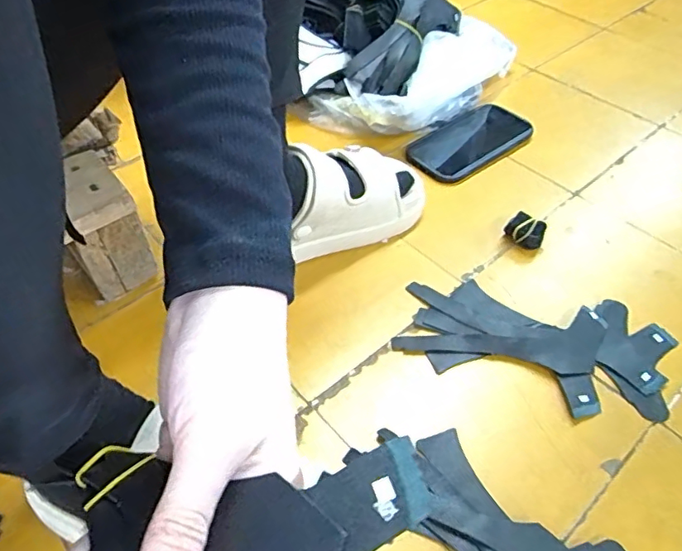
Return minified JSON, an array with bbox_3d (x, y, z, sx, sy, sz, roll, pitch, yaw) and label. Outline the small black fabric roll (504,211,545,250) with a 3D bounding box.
[{"bbox_3d":[0.196,-0.047,0.590,0.039,0.036,0.025,22,52,18],"label":"small black fabric roll"}]

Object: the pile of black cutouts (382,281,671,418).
[{"bbox_3d":[0.175,0.059,0.510,0.229,0.015,0.117,16,51,13],"label":"pile of black cutouts"}]

